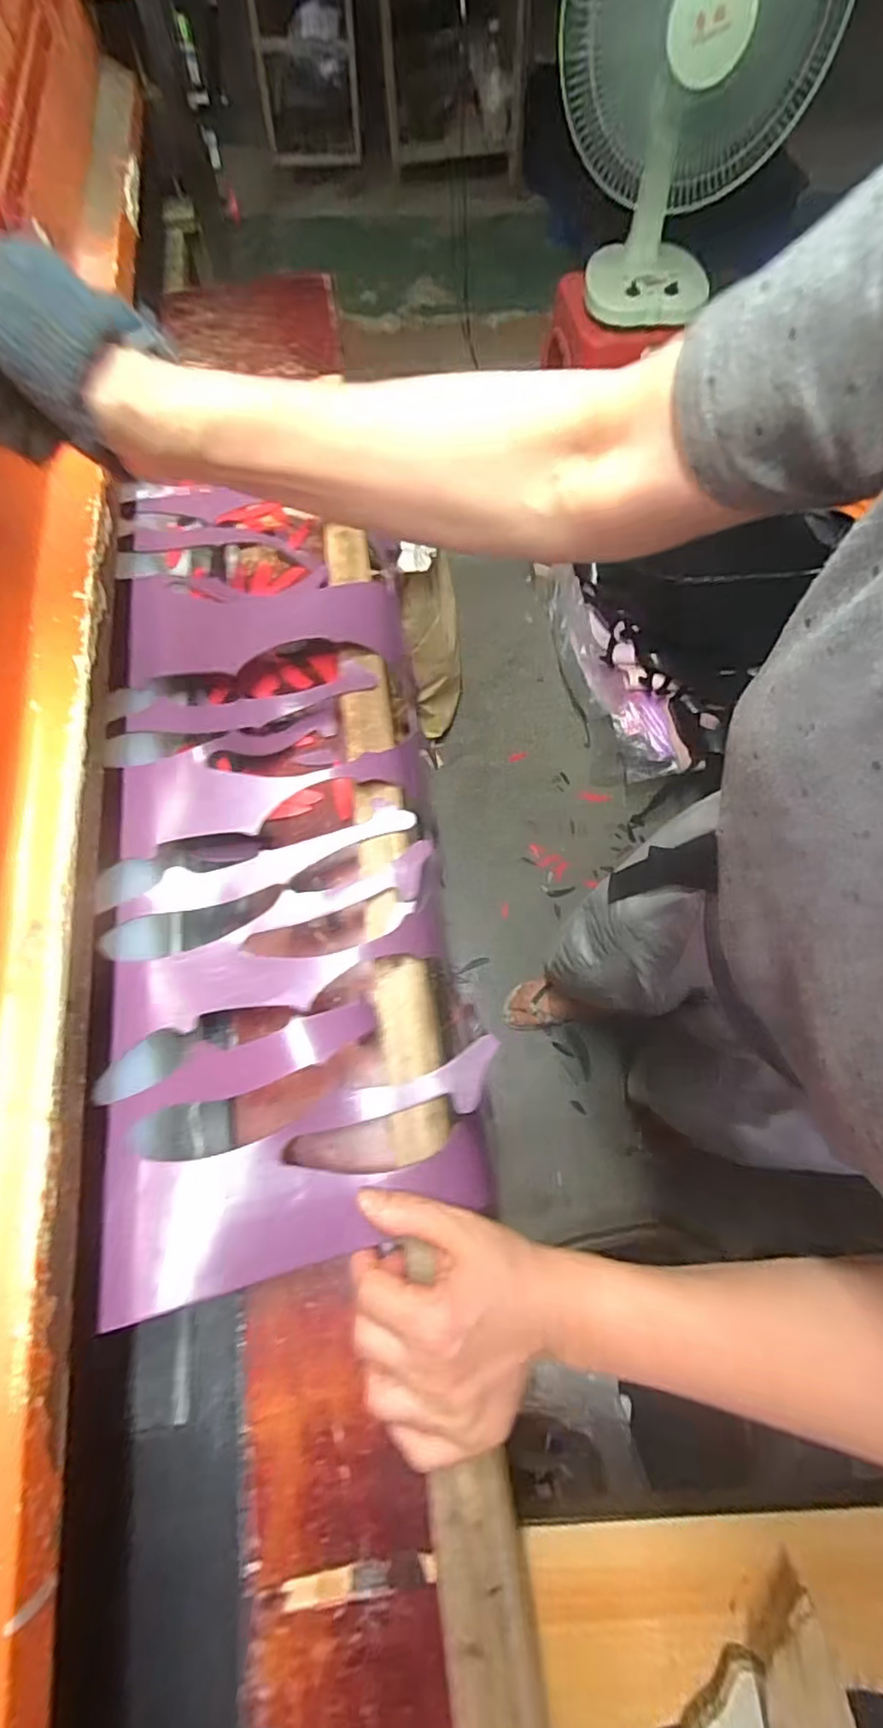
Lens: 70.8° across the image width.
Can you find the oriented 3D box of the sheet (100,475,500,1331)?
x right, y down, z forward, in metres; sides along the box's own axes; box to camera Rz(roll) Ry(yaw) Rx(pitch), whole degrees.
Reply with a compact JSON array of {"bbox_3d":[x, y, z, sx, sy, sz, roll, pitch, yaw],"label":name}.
[{"bbox_3d":[-0.111,-0.050,0.417,0.214,0.068,0.553,-8,66,-4],"label":"sheet"}]

